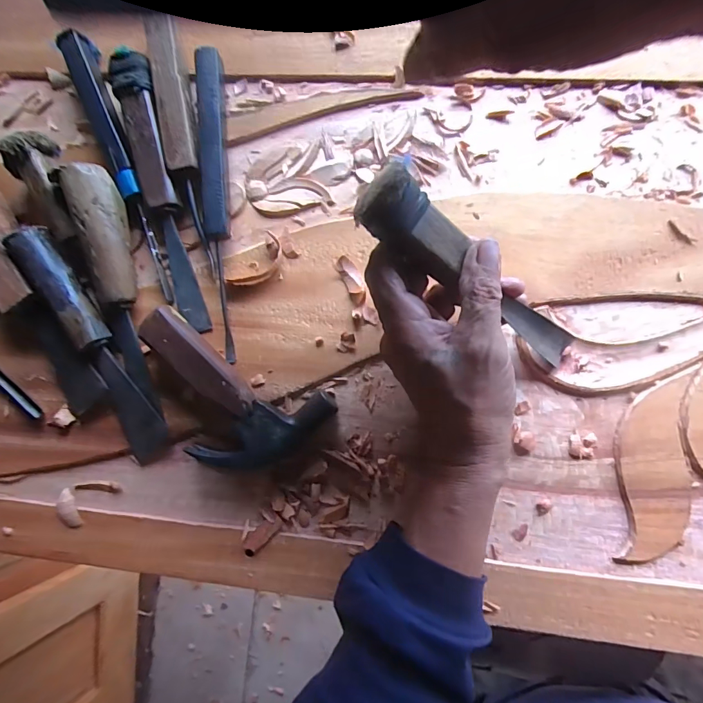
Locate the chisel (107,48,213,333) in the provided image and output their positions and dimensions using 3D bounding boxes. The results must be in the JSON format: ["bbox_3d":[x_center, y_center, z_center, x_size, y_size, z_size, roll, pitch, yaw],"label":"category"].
[{"bbox_3d":[-0.148,-0.121,0.330,0.027,0.036,0.214,-14,86,5],"label":"chisel"}]

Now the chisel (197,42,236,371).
[{"bbox_3d":[-0.106,-0.116,0.333,0.018,0.023,0.243,-4,87,6],"label":"chisel"}]

